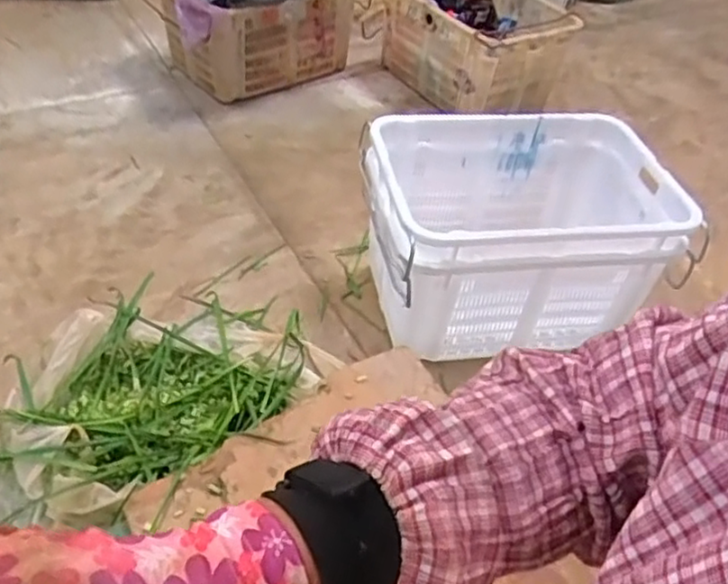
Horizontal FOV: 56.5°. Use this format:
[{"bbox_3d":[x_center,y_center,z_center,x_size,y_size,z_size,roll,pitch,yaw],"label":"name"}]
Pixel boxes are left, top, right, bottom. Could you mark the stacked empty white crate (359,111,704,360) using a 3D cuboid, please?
[{"bbox_3d":[0.405,-0.153,1.753,0.807,0.453,0.482,-6,46,-13],"label":"stacked empty white crate"}]

